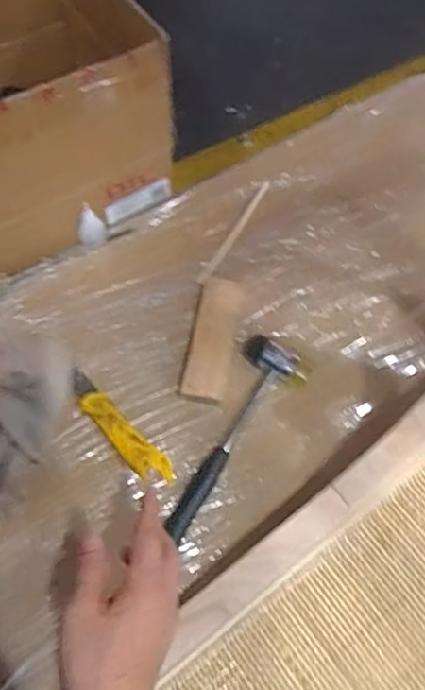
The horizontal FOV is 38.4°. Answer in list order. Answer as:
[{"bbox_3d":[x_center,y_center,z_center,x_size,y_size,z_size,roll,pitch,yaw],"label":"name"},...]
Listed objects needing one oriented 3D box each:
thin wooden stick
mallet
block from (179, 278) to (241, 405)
[{"bbox_3d":[0.031,-0.157,0.845,0.014,0.005,0.198,27,64,12],"label":"thin wooden stick"},{"bbox_3d":[0.026,0.105,0.694,0.079,0.030,0.252,25,64,11],"label":"mallet"},{"bbox_3d":[-0.001,-0.009,0.762,0.052,0.011,0.171,9,62,3],"label":"block"}]

